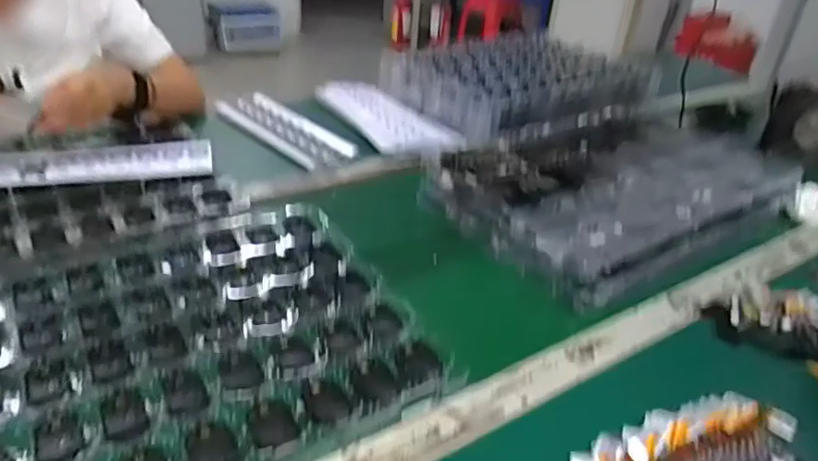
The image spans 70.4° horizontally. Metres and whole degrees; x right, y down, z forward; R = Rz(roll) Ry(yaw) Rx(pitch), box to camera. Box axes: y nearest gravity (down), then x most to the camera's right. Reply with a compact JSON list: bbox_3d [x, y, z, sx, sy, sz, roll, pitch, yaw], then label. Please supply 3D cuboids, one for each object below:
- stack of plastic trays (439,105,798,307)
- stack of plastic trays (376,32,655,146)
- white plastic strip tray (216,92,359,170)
[{"bbox_3d":[0.297,-0.061,0.827,0.475,0.086,0.307,-17,38,-33],"label":"stack of plastic trays"},{"bbox_3d":[0.229,-0.314,1.200,0.514,0.070,0.357,-16,38,-32],"label":"stack of plastic trays"},{"bbox_3d":[-0.202,-0.167,0.964,0.098,0.022,0.300,-23,41,-38],"label":"white plastic strip tray"}]

